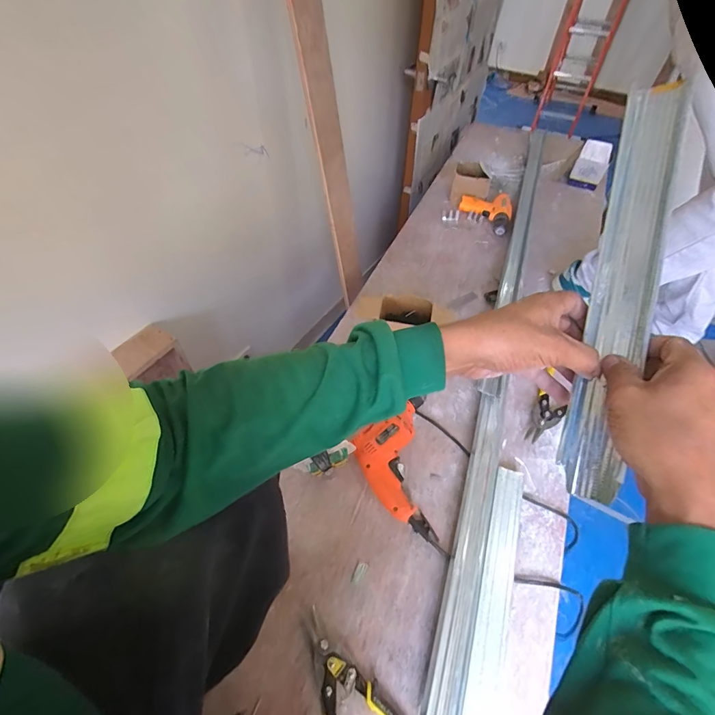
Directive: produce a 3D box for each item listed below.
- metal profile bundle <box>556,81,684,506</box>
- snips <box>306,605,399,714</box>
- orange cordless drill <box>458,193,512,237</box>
[{"bbox_3d":[0.245,-0.053,0.370,0.050,0.040,0.399,12,88,8],"label":"metal profile bundle"},{"bbox_3d":[-0.014,0.488,0.563,0.131,0.028,0.225,-22,55,-18],"label":"snips"},{"bbox_3d":[0.429,-0.496,1.312,0.172,0.044,0.184,16,53,11],"label":"orange cordless drill"}]

